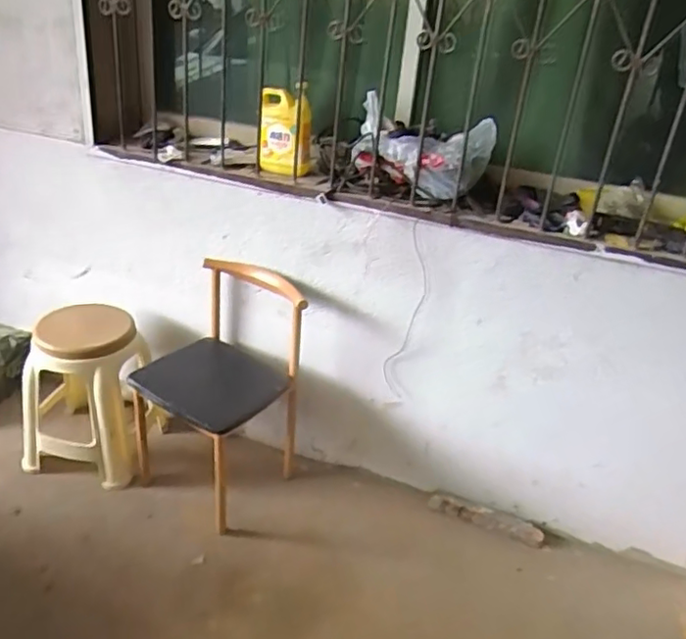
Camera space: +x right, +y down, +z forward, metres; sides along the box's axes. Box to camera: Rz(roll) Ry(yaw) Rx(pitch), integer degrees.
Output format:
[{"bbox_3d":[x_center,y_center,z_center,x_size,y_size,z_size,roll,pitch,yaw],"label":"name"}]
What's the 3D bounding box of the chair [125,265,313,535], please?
[{"bbox_3d":[-0.362,0.193,1.775,0.407,0.631,0.399,19,30,22],"label":"chair"}]

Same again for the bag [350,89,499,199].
[{"bbox_3d":[0.203,-0.429,1.593,0.337,0.185,0.141,14,29,14],"label":"bag"}]

